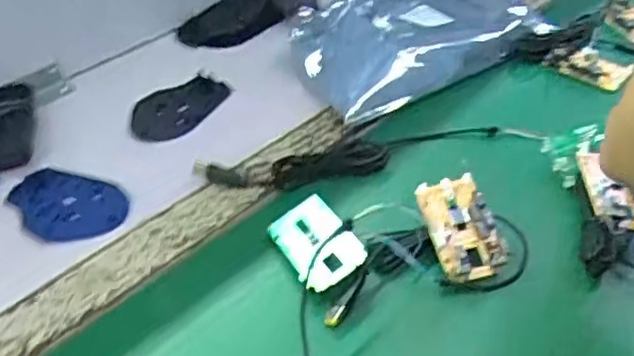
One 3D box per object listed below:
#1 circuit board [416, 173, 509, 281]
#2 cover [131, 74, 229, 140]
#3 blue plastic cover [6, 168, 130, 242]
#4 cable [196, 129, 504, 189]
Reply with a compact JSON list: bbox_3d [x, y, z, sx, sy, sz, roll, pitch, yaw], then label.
[{"bbox_3d":[0.104,0.035,0.462,0.047,0.010,0.077,-16,58,2],"label":"circuit board"},{"bbox_3d":[-0.136,-0.073,0.638,0.054,0.020,0.111,22,46,19],"label":"cover"},{"bbox_3d":[-0.205,0.023,0.530,0.110,0.011,0.074,23,47,20],"label":"blue plastic cover"},{"bbox_3d":[0.030,-0.023,0.547,0.256,0.021,0.044,-8,44,-12],"label":"cable"}]

